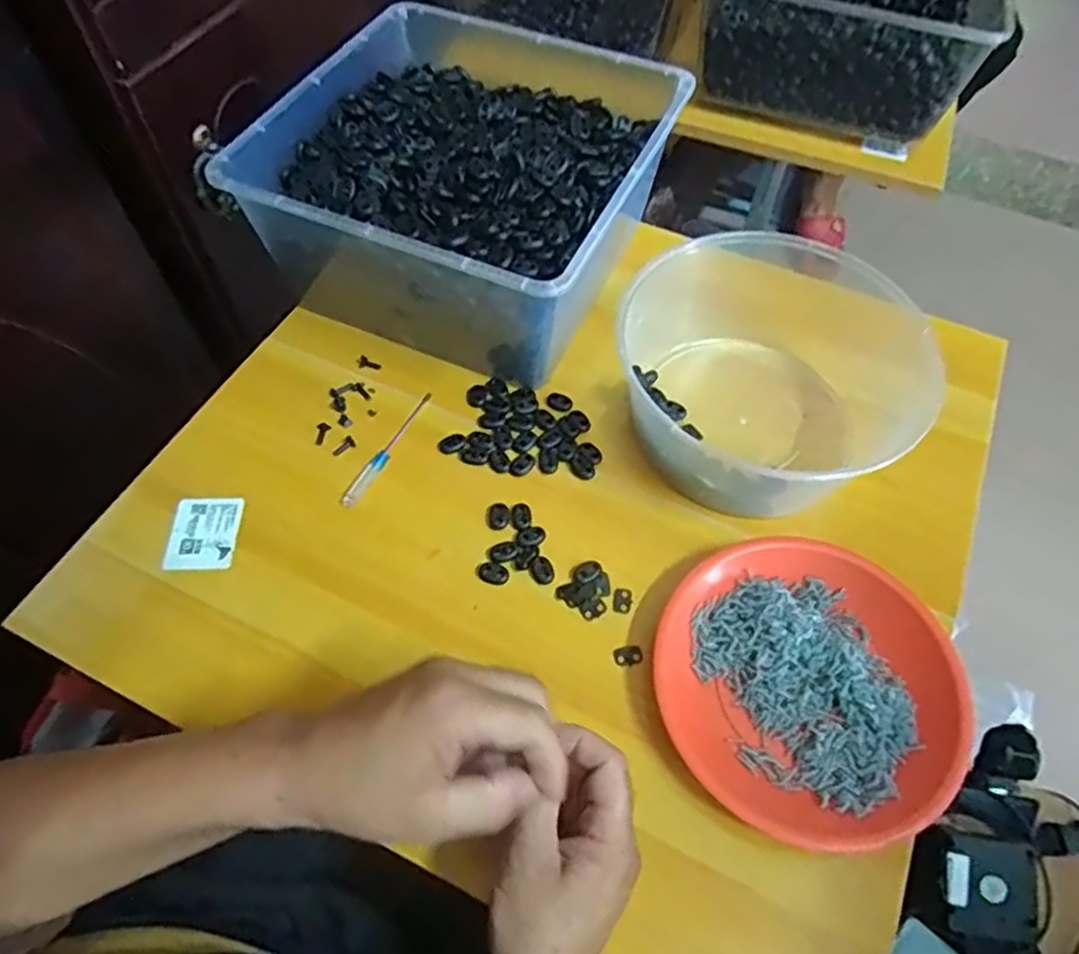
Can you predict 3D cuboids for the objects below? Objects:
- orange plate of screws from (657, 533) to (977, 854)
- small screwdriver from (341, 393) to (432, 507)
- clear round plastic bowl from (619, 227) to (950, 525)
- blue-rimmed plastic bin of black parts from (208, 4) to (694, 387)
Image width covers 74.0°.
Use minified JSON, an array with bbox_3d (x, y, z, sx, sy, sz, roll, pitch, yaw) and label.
[{"bbox_3d":[0.173,0.132,0.467,0.181,0.031,0.188,1,59,-1],"label":"orange plate of screws"},{"bbox_3d":[-0.119,-0.025,0.567,0.011,0.010,0.119,23,61,12],"label":"small screwdriver"},{"bbox_3d":[0.169,-0.083,0.558,0.200,0.094,0.197,1,59,-1],"label":"clear round plastic bowl"},{"bbox_3d":[-0.058,-0.264,0.643,0.306,0.139,0.331,22,61,12],"label":"blue-rimmed plastic bin of black parts"}]

